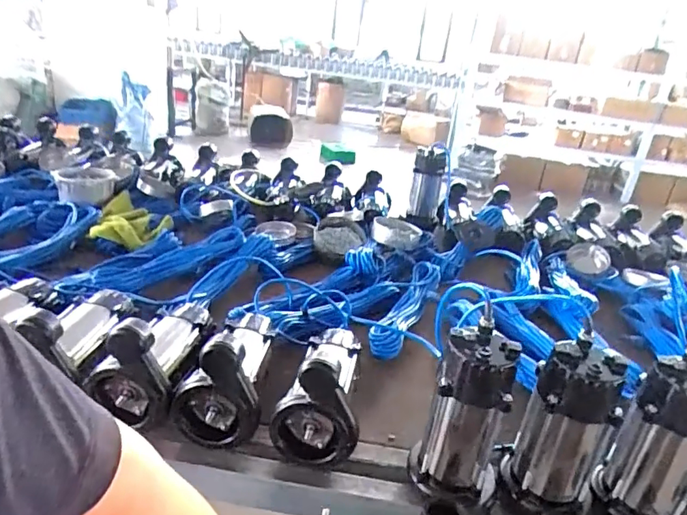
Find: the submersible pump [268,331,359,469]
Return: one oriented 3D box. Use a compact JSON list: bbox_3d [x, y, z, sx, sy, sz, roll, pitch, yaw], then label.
[{"bbox_3d":[-0.031,0.175,0.788,0.122,0.163,0.237,7,25,-2],"label":"submersible pump"}]

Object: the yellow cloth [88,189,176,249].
[{"bbox_3d":[-0.555,-0.100,1.349,0.190,0.058,0.287,1,25,-14],"label":"yellow cloth"}]

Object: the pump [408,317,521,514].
[{"bbox_3d":[0.149,0.223,0.642,0.112,0.231,0.154,15,26,16],"label":"pump"}]

